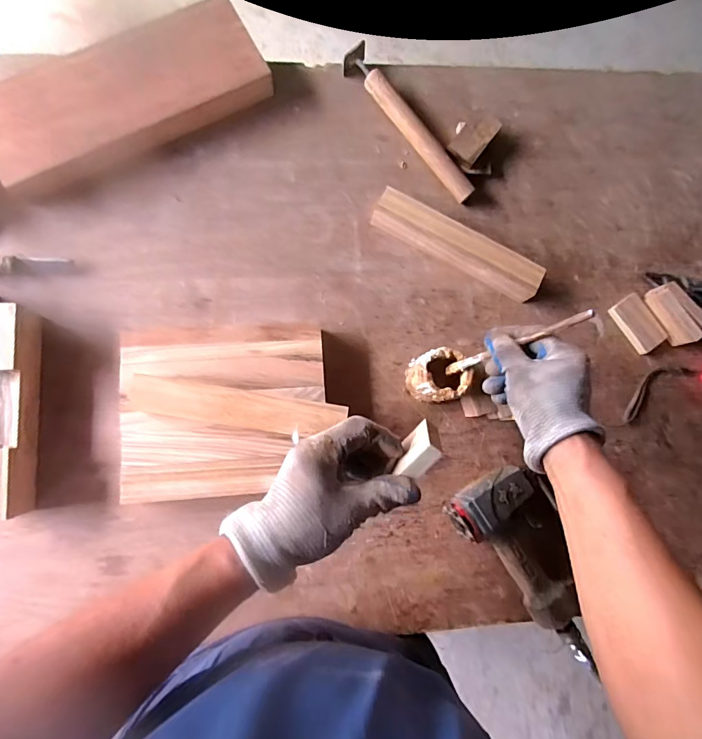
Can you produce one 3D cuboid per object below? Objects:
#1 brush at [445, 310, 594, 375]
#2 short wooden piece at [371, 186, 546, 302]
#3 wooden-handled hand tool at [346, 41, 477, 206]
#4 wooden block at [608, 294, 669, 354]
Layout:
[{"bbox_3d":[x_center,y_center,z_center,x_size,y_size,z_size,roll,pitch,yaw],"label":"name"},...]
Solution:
[{"bbox_3d":[0.169,-0.024,0.468,0.010,0.186,0.011,-17,84,-35],"label":"brush"},{"bbox_3d":[0.149,-0.176,0.622,0.256,0.044,0.047,27,82,-1],"label":"short wooden piece"},{"bbox_3d":[0.087,-0.357,0.636,0.038,0.029,0.267,-39,87,-8],"label":"wooden-handled hand tool"},{"bbox_3d":[0.424,-0.067,0.642,0.050,0.011,0.083,-30,86,-8],"label":"wooden block"}]

